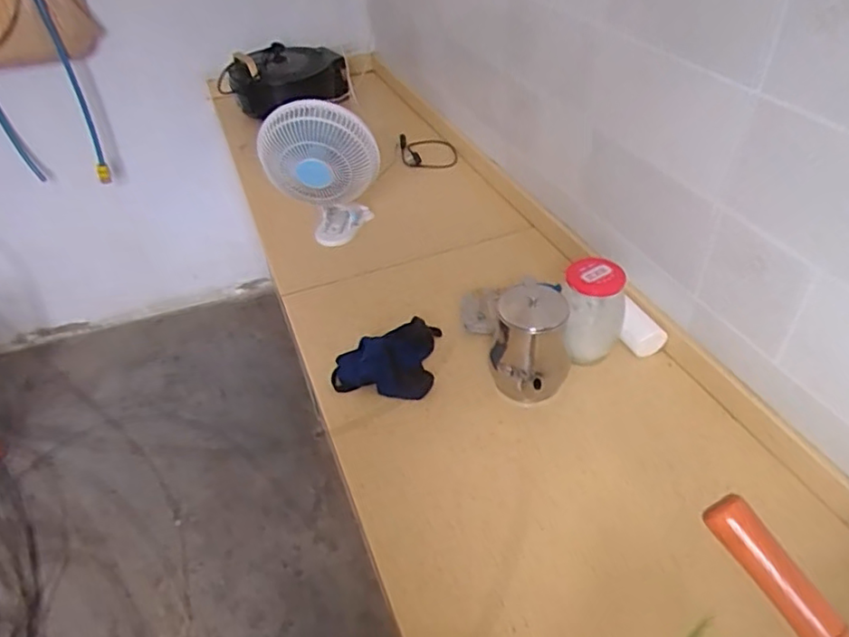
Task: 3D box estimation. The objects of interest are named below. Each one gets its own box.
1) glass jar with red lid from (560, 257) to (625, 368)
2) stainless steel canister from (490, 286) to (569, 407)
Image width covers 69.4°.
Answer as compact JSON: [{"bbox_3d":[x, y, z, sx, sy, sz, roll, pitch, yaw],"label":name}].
[{"bbox_3d":[0.262,0.001,0.961,0.094,0.157,0.102,7,41,14],"label":"glass jar with red lid"},{"bbox_3d":[0.157,0.049,0.909,0.090,0.158,0.112,-32,47,-29],"label":"stainless steel canister"}]

